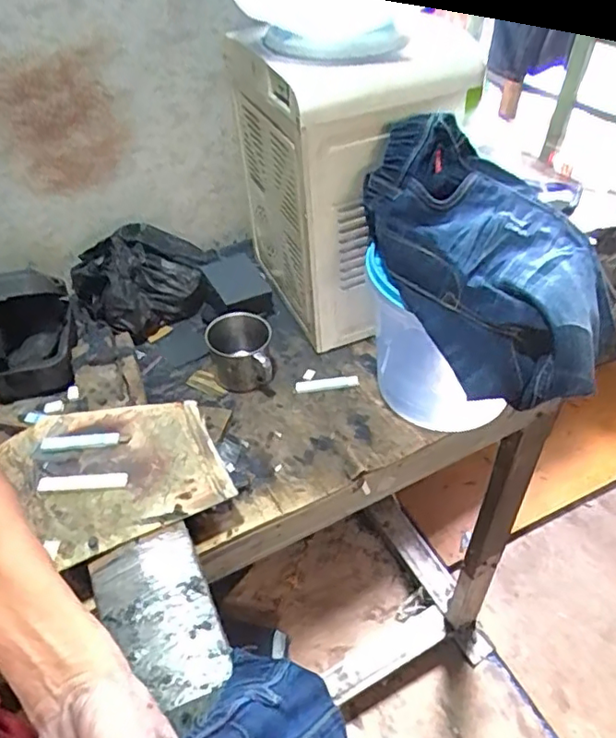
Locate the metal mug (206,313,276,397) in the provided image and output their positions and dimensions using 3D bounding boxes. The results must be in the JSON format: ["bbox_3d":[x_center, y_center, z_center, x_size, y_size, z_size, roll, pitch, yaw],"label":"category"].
[{"bbox_3d":[-0.087,-0.018,0.769,0.080,0.070,0.090,-11,47,-5],"label":"metal mug"}]

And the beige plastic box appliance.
[{"bbox_3d":[0.046,-0.232,0.753,0.205,0.335,0.236,-17,48,-11],"label":"beige plastic box appliance"}]

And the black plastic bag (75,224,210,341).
[{"bbox_3d":[-0.236,-0.134,0.856,0.187,0.104,0.128,-29,51,-20],"label":"black plastic bag"}]

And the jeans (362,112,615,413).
[{"bbox_3d":[0.185,-0.114,0.585,0.197,0.154,0.277,-20,48,-13],"label":"jeans"}]

